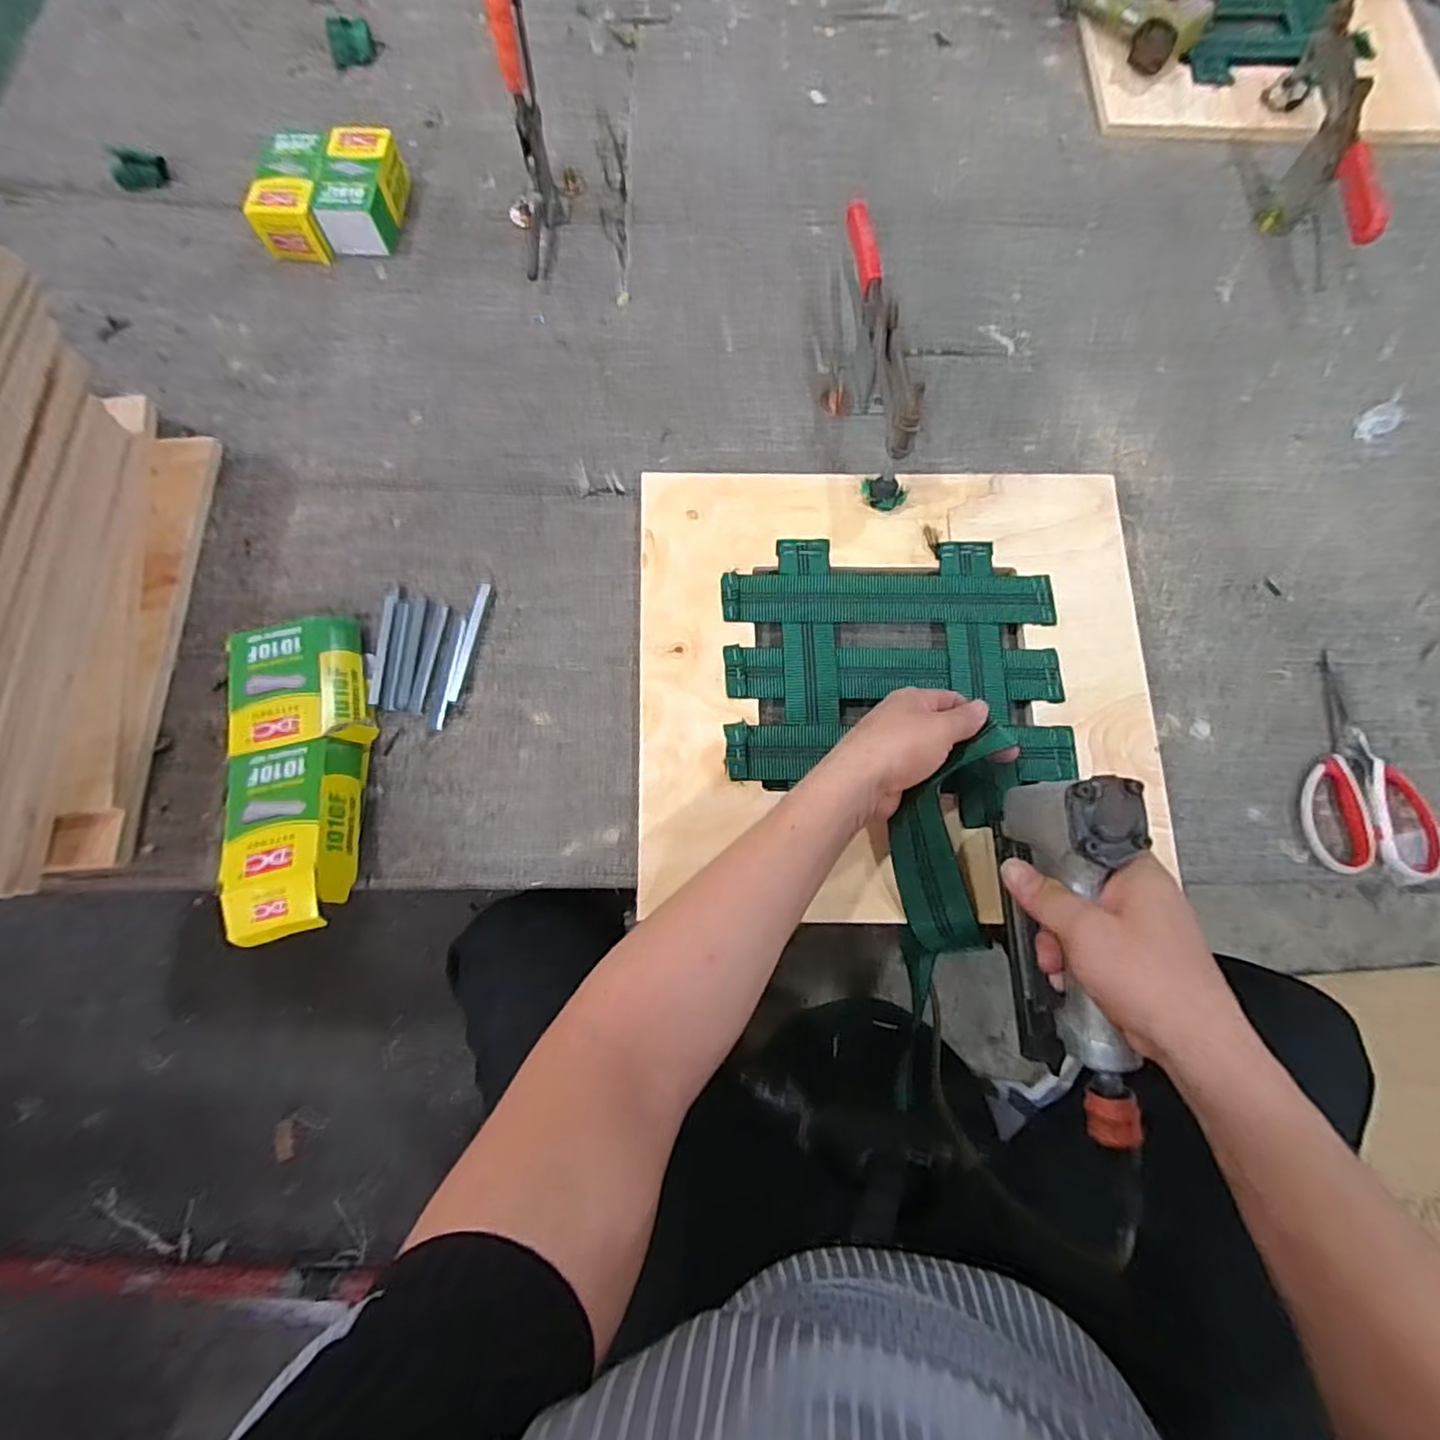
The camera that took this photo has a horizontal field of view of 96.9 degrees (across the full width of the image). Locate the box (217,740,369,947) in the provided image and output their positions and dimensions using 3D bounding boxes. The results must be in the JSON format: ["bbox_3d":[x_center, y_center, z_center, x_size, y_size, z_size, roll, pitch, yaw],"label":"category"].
[{"bbox_3d":[-0.332,0.091,0.490,0.098,0.054,0.148,-8,74,-3],"label":"box"}]

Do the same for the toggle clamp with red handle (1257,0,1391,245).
[{"bbox_3d":[0.637,-0.617,0.679,0.043,0.101,0.307,7,73,2],"label":"toggle clamp with red handle"}]

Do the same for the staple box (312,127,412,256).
[{"bbox_3d":[-0.385,-0.571,0.691,0.066,0.055,0.137,0,73,0],"label":"staple box"}]

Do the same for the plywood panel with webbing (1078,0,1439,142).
[{"bbox_3d":[0.656,-0.878,0.791,0.412,0.039,0.409,0,73,0],"label":"plywood panel with webbing"}]

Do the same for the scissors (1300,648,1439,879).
[{"bbox_3d":[0.532,0.034,0.531,0.105,0.012,0.184,3,73,1],"label":"scissors"}]

